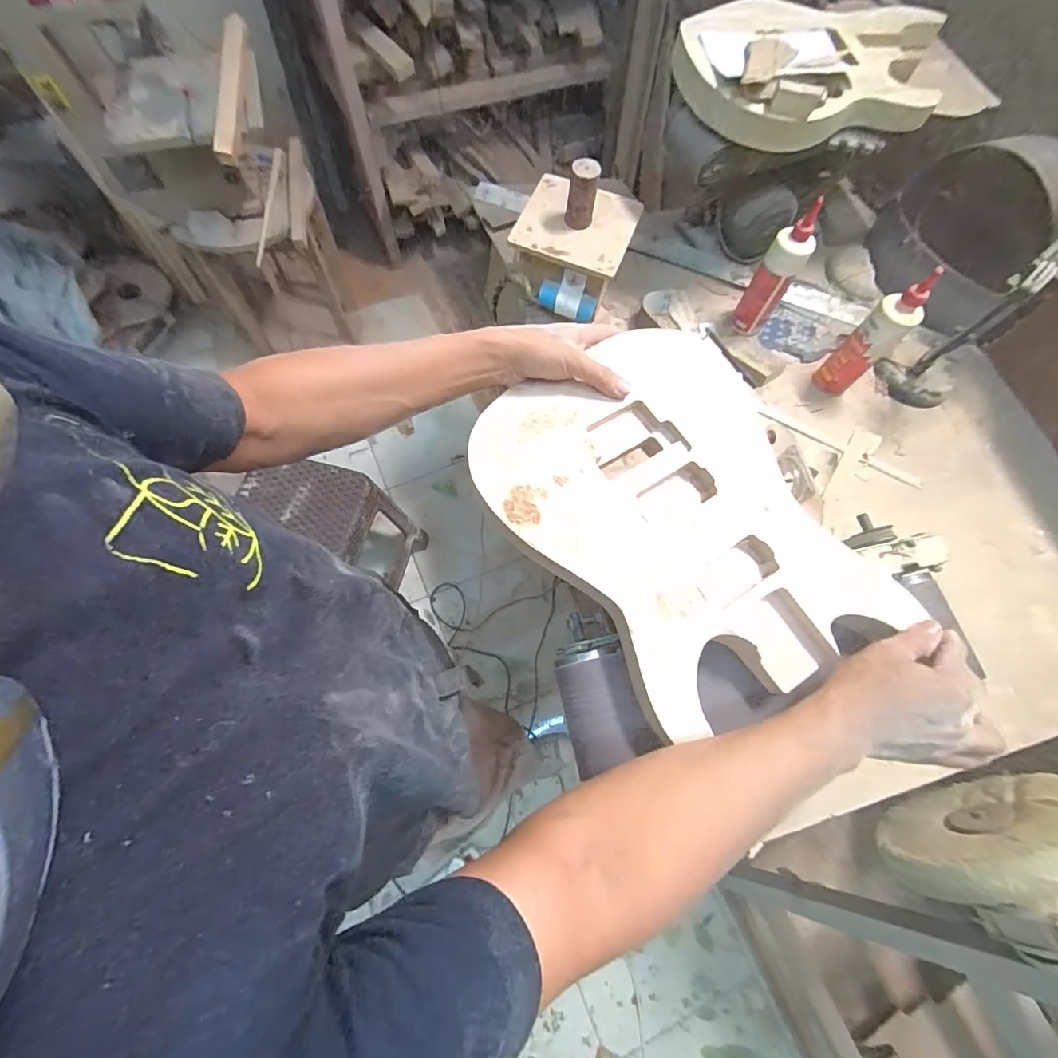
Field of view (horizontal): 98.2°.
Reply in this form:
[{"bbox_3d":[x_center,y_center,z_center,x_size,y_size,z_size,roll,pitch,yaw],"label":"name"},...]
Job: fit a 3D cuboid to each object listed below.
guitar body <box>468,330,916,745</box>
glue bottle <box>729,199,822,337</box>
[{"bbox_3d":[0.137,-0.010,0.444,0.287,0.063,0.358,-27,72,-9],"label":"guitar body"},{"bbox_3d":[0.446,-0.455,0.842,0.068,0.223,0.056,34,73,12],"label":"glue bottle"}]

